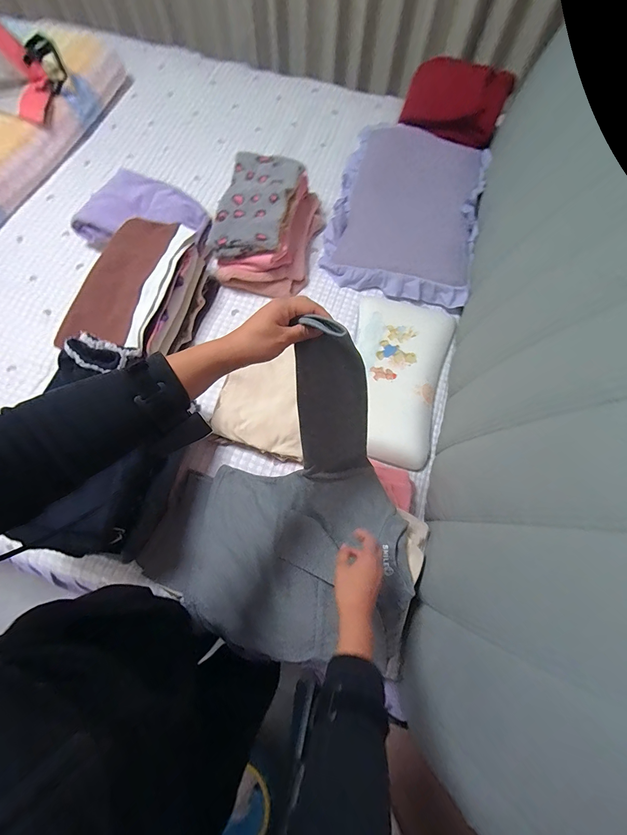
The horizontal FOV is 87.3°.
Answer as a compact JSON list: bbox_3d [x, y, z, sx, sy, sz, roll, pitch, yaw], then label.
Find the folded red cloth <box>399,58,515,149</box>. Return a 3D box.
[{"bbox_3d":[0.521,-1.191,1.223,0.366,0.122,0.339,17,71,7],"label":"folded red cloth"}]

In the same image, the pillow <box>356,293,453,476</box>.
[{"bbox_3d":[0.235,-0.120,0.899,0.278,0.054,0.502,10,70,2],"label":"pillow"}]

